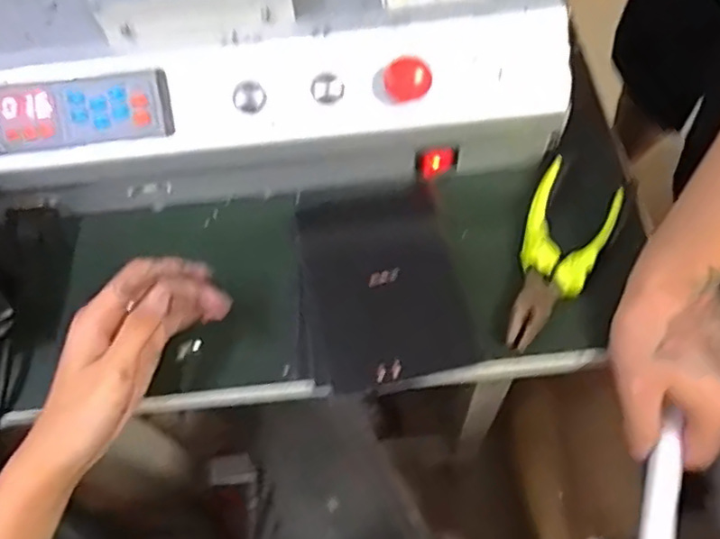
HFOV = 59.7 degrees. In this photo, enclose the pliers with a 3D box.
[{"bbox_3d":[0.133,-0.008,0.423,0.055,0.012,0.137,21,66,14],"label":"pliers"}]

